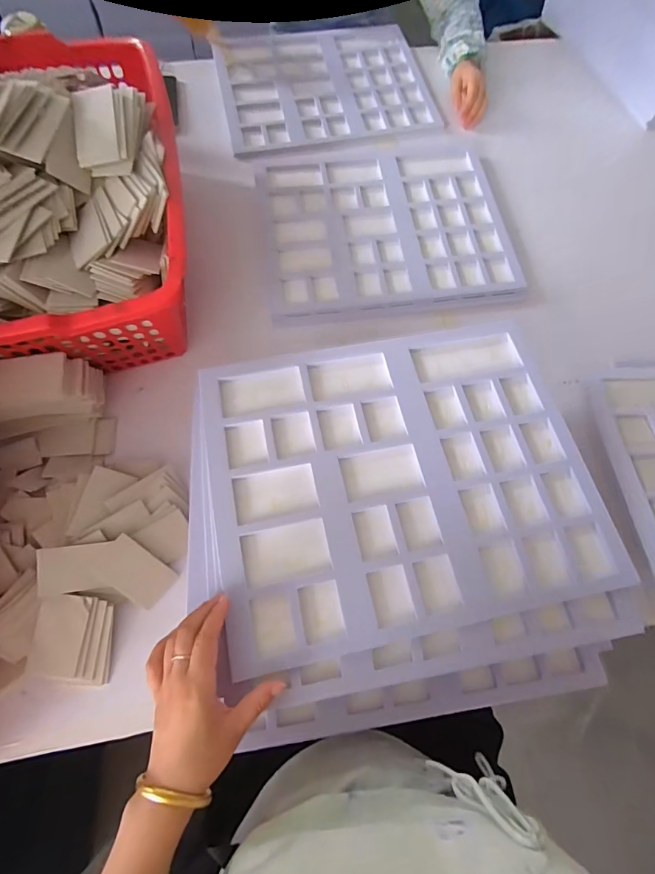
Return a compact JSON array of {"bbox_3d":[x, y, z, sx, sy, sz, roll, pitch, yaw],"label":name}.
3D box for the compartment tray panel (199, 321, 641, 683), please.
[{"bbox_3d":[0.083,0.038,0.486,0.421,0.021,0.351,-12,69,-5],"label":"compartment tray panel"}]

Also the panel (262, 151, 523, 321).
[{"bbox_3d":[0.099,-0.370,0.741,0.417,0.023,0.343,-7,69,-3],"label":"panel"}]

